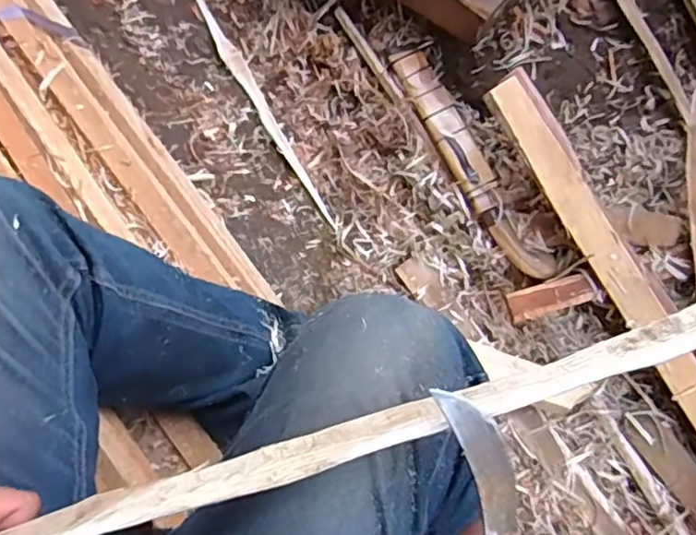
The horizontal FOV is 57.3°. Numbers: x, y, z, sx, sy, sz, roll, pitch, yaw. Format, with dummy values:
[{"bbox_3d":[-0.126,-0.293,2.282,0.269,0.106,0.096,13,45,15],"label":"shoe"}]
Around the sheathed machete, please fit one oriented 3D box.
[{"bbox_3d":[0.194,-0.174,1.041,0.065,0.031,0.445,-27,78,-5],"label":"sheathed machete"}]

